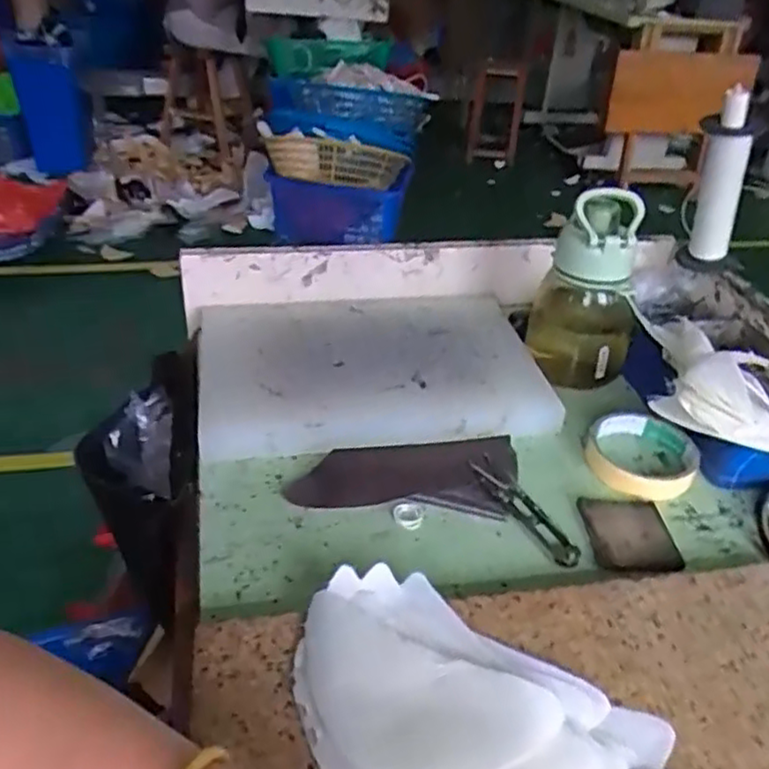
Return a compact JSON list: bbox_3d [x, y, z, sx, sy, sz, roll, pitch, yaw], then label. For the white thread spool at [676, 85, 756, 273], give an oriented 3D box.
[{"bbox_3d":[0.332,-0.197,0.704,0.055,0.175,0.042,17,36,19],"label":"white thread spool"}]

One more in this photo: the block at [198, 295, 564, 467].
[{"bbox_3d":[-0.016,-0.022,0.644,0.292,0.027,0.222,-5,35,-13],"label":"block"}]

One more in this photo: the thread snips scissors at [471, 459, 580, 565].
[{"bbox_3d":[0.102,0.089,0.517,0.023,0.009,0.113,-16,39,-27],"label":"thread snips scissors"}]

